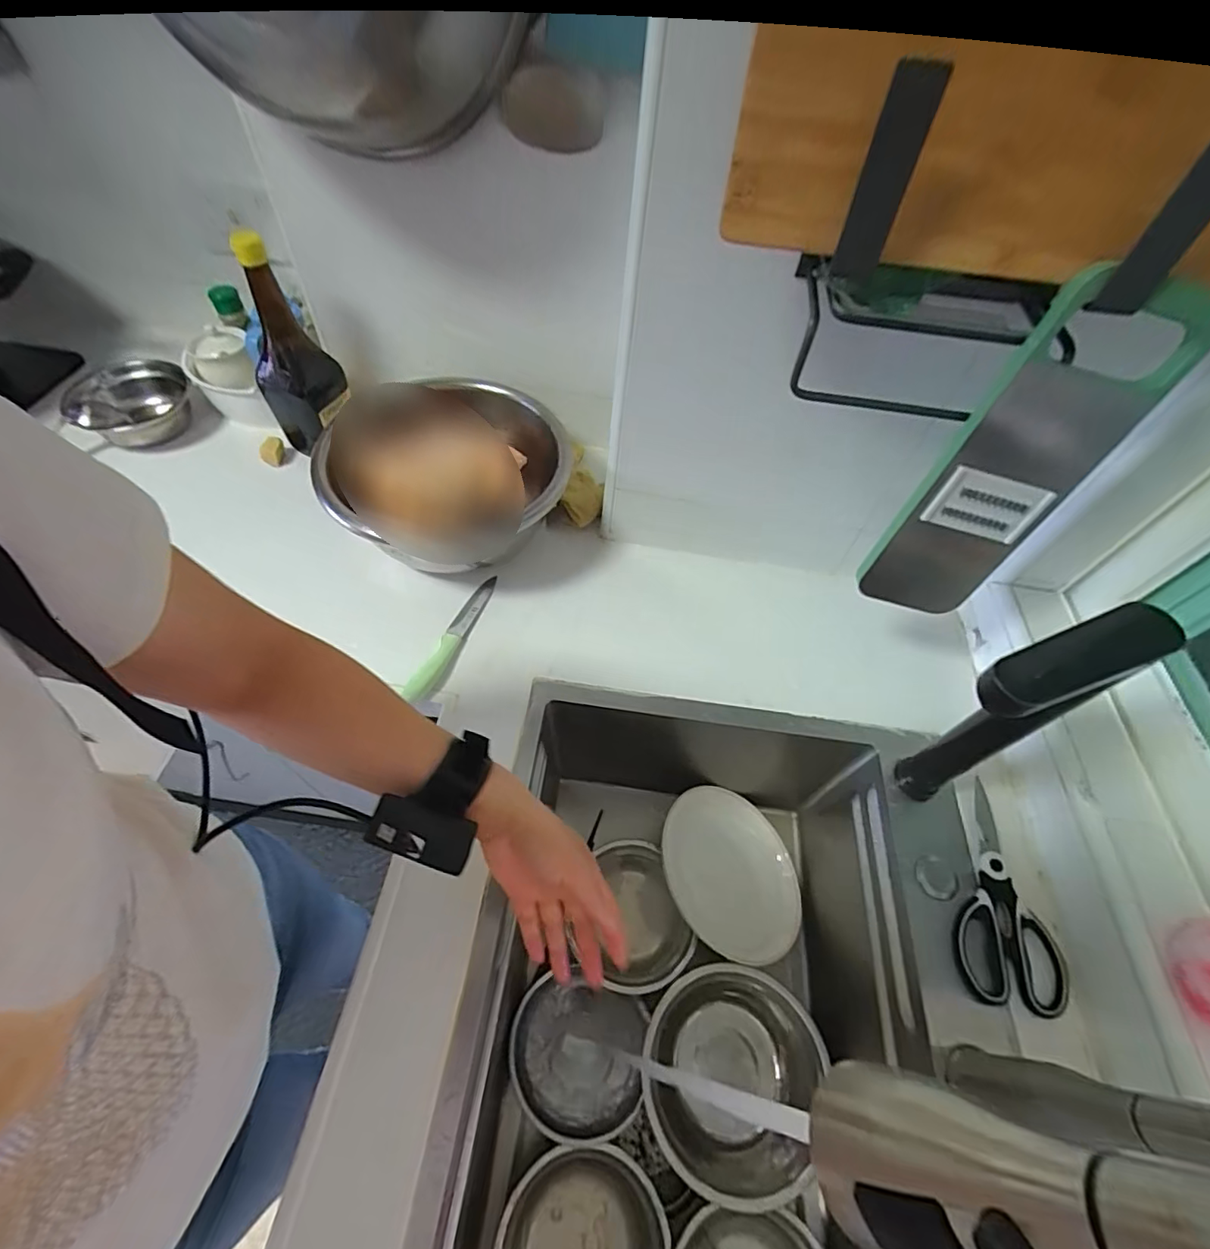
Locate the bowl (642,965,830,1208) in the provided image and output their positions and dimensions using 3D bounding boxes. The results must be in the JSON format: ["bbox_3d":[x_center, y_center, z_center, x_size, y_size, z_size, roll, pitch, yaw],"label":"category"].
[{"bbox_3d":[0.127,0.477,0.578,0.158,0.108,0.182,26,57,13],"label":"bowl"}]

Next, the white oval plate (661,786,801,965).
[{"bbox_3d":[0.152,0.296,0.658,0.138,0.027,0.194,-12,57,-13],"label":"white oval plate"}]

